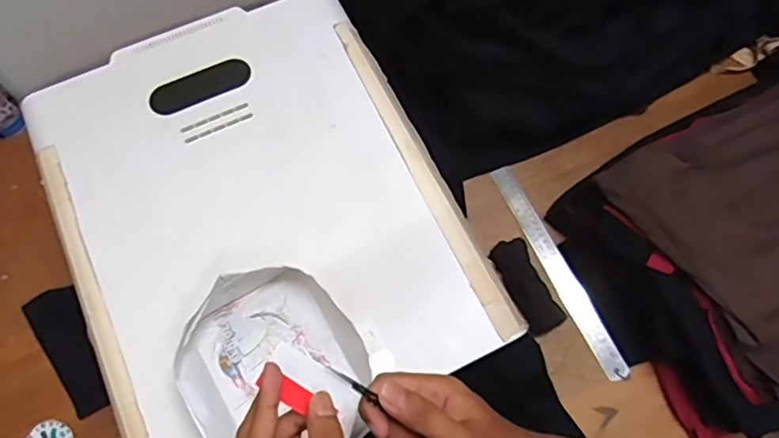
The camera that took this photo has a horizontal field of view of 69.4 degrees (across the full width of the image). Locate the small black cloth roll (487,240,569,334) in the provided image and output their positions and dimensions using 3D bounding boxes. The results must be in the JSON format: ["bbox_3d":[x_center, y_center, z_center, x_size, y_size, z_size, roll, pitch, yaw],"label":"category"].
[{"bbox_3d":[0.180,0.086,0.737,0.050,0.019,0.124,-25,70,-11],"label":"small black cloth roll"}]

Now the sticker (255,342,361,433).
[{"bbox_3d":[-0.051,0.111,0.371,0.064,0.004,0.032,33,71,-8],"label":"sticker"}]

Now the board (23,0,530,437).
[{"bbox_3d":[-0.146,-0.019,0.618,0.393,0.028,0.492,-24,70,-11],"label":"board"}]

